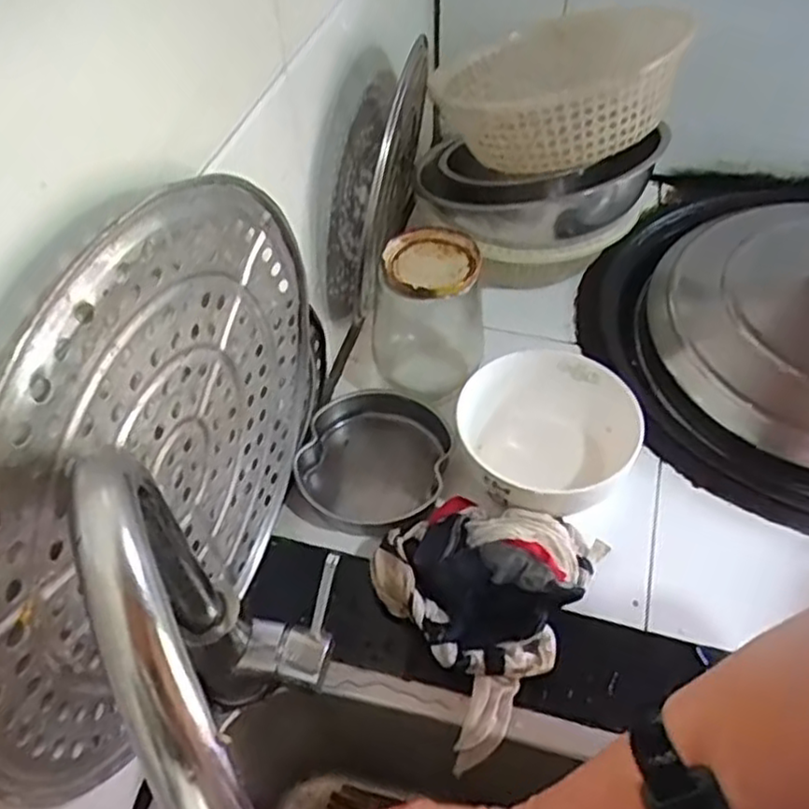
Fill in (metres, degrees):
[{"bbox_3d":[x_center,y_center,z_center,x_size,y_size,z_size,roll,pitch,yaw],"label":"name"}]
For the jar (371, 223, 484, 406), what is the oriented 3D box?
[{"bbox_3d":[0.024,-0.074,0.678,0.088,0.166,0.087,-1,50,1],"label":"jar"}]

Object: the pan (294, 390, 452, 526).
[{"bbox_3d":[-0.027,0.060,0.661,0.123,0.066,0.130,10,51,11],"label":"pan"}]

